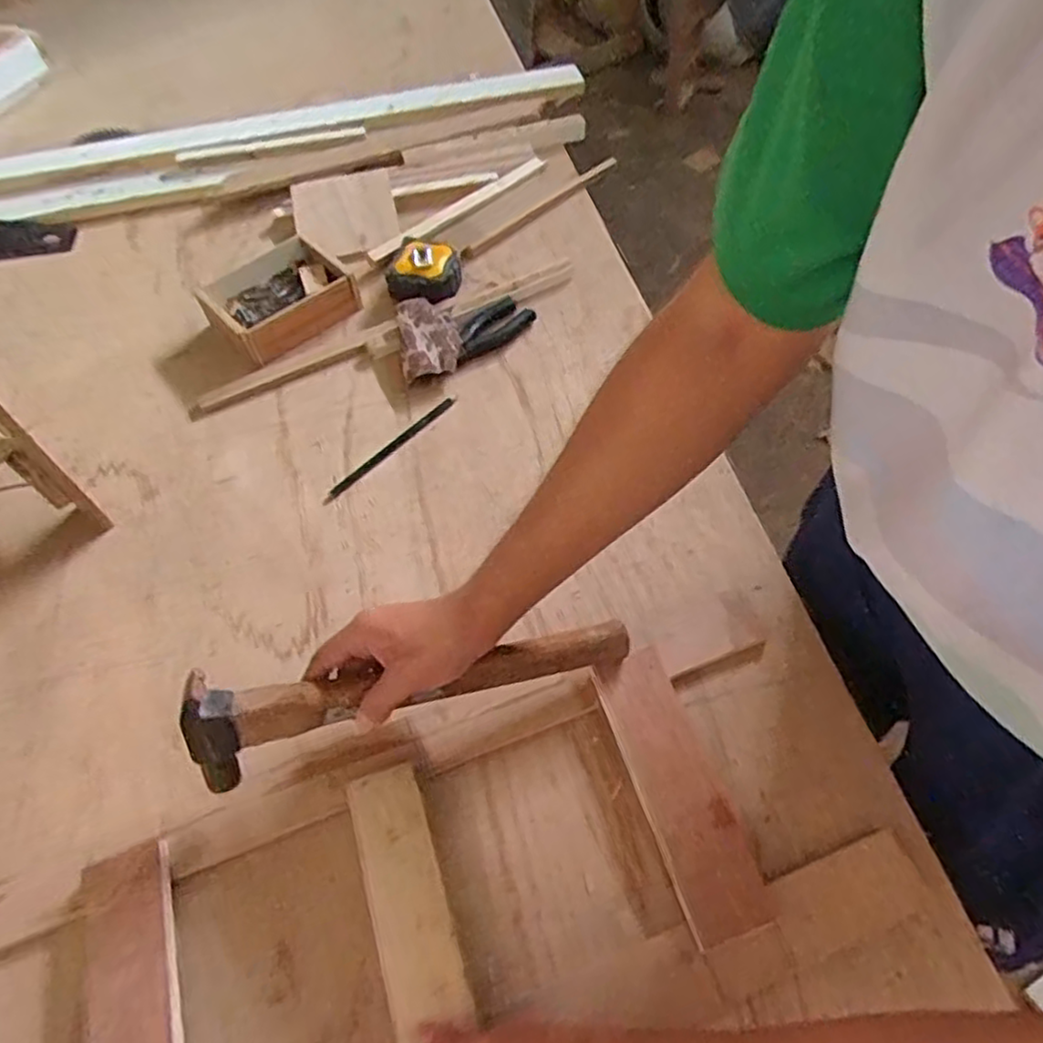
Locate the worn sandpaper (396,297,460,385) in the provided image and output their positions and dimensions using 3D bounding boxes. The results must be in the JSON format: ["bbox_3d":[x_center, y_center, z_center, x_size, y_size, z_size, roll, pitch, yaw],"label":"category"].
[{"bbox_3d":[-0.095,-0.190,0.722,0.057,0.025,0.092,-9,58,-2],"label":"worn sandpaper"}]

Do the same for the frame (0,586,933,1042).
[{"bbox_3d":[-0.062,0.255,0.464,0.610,0.029,0.238,-21,59,-10],"label":"frame"}]

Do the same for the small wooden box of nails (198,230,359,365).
[{"bbox_3d":[-0.255,-0.240,0.762,0.152,0.042,0.112,-36,63,-17],"label":"small wooden box of nails"}]

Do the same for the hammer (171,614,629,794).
[{"bbox_3d":[-0.070,0.116,0.497,0.301,0.077,0.032,-10,20,-14],"label":"hammer"}]

